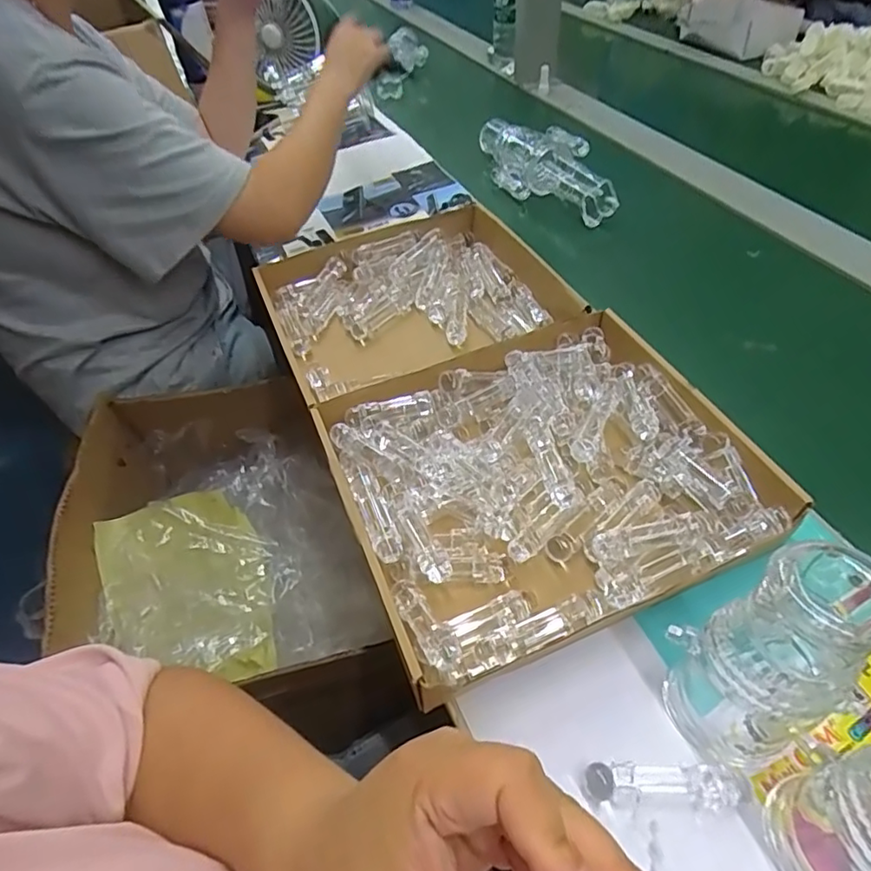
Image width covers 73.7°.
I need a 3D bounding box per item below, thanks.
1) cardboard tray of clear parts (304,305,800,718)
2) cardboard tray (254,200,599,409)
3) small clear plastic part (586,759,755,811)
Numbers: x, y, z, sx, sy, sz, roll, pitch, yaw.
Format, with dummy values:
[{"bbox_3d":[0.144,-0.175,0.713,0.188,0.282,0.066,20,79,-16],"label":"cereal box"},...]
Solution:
[{"bbox_3d":[0.084,0.032,0.491,0.311,0.047,0.277,-20,50,-12],"label":"cardboard tray of clear parts"},{"bbox_3d":[-0.022,-0.154,0.698,0.329,0.068,0.283,-20,50,-12],"label":"cardboard tray"},{"bbox_3d":[0.140,0.213,0.355,0.095,0.015,0.021,-1,48,5],"label":"small clear plastic part"}]

